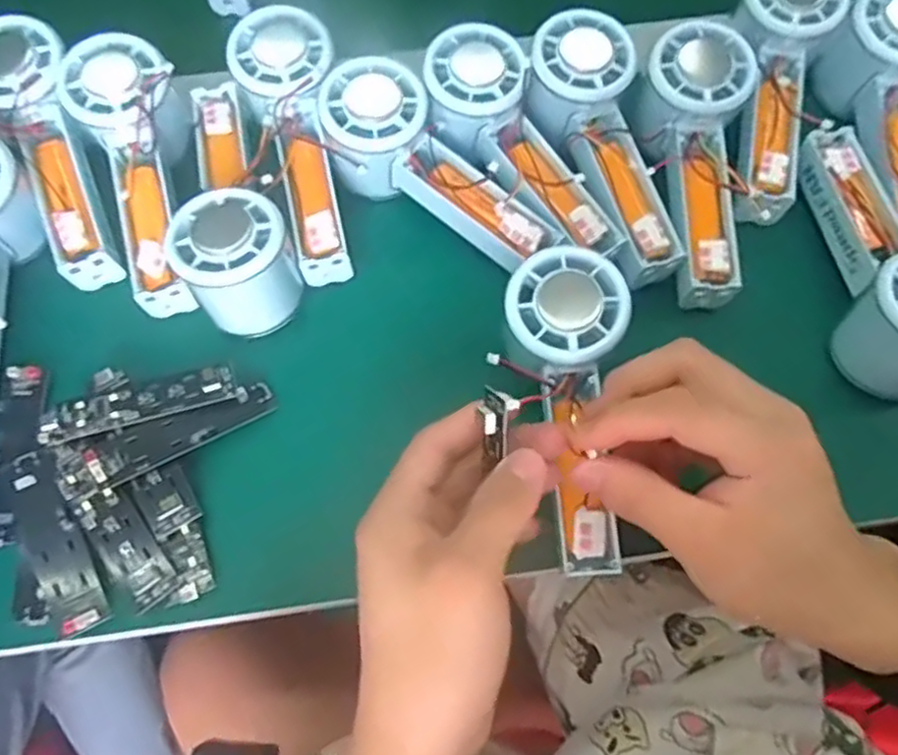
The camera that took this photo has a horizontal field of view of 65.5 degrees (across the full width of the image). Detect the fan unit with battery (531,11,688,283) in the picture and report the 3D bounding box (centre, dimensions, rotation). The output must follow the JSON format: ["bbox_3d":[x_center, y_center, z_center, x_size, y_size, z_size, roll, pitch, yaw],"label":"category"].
[{"bbox_3d":[0.090,-0.128,0.386,0.056,0.054,0.149,-21,70,-8],"label":"fan unit with battery"}]

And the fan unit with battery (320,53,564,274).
[{"bbox_3d":[-0.008,-0.109,0.389,0.151,0.048,0.057,40,74,0],"label":"fan unit with battery"}]

